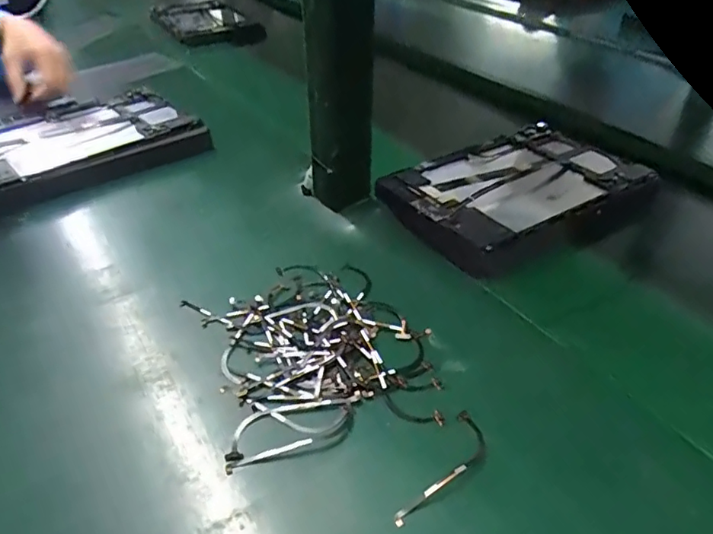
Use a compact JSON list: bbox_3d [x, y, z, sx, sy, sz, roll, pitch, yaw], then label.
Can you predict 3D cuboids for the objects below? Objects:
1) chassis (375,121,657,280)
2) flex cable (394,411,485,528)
[{"bbox_3d":[0.153,-0.074,0.526,0.238,0.034,0.164,-21,42,-24],"label":"chassis"},{"bbox_3d":[0.052,0.114,0.309,0.023,0.009,0.083,23,44,28],"label":"flex cable"}]

